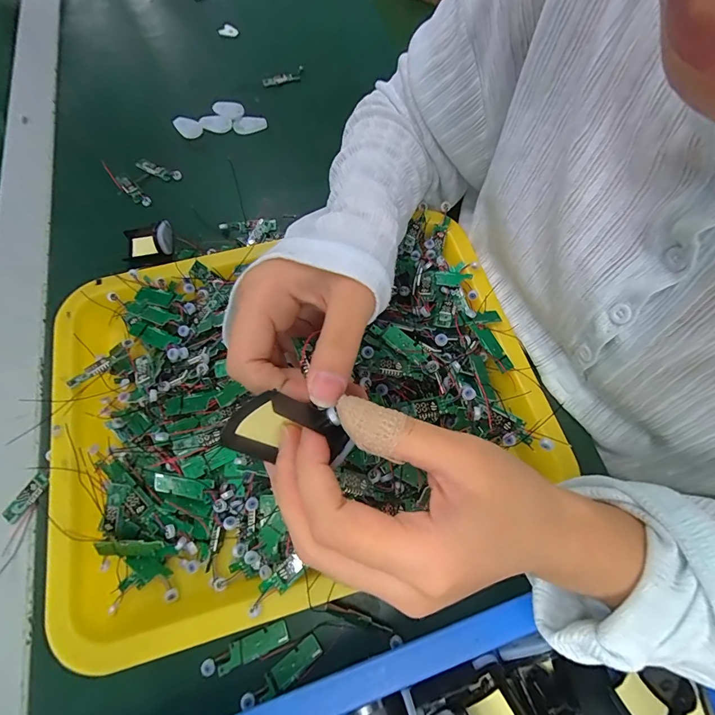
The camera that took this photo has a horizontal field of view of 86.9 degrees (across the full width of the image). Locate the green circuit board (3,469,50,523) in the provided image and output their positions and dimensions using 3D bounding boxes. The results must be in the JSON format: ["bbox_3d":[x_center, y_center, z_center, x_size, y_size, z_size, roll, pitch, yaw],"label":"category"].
[{"bbox_3d":[-0.228,0.097,0.261,0.014,0.005,0.034,30,70,12],"label":"green circuit board"}]

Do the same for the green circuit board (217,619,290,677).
[{"bbox_3d":[-0.064,0.177,0.233,0.042,0.007,0.013,-21,68,-9],"label":"green circuit board"}]

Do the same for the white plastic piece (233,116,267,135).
[{"bbox_3d":[-0.117,-0.255,0.413,0.036,0.006,0.020,-21,68,-9],"label":"white plastic piece"}]

